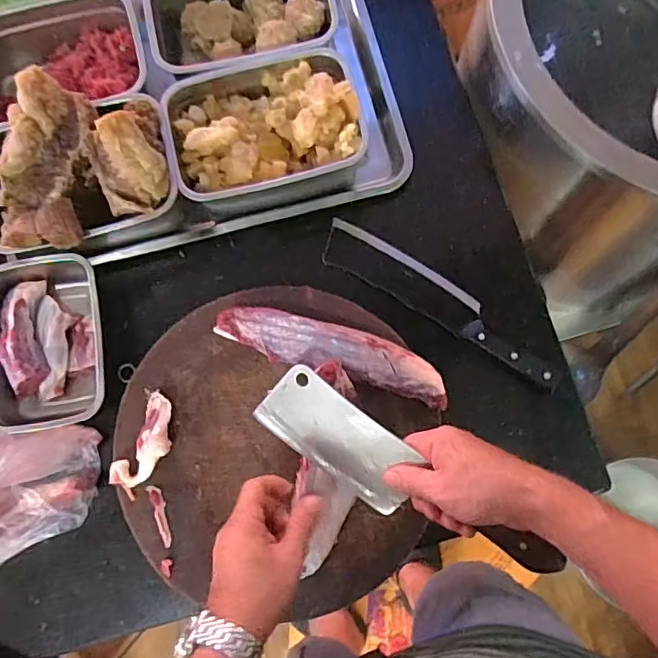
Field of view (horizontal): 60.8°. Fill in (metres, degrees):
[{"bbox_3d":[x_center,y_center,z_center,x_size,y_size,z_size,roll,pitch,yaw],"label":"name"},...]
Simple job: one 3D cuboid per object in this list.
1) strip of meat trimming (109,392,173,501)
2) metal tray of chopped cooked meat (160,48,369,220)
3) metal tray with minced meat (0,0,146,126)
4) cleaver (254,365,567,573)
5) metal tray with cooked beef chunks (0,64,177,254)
[{"bbox_3d":[-0.185,0.118,0.567,0.045,0.026,0.100,26,80,6],"label":"strip of meat trimming"},{"bbox_3d":[-0.070,-0.218,0.619,0.199,0.075,0.147,-14,78,-2],"label":"metal tray of chopped cooked meat"},{"bbox_3d":[-0.312,-0.295,0.643,0.210,0.075,0.138,-7,78,0],"label":"metal tray with minced meat"},{"bbox_3d":[0.066,0.122,0.506,0.290,0.021,0.095,22,110,21],"label":"cleaver"},{"bbox_3d":[-0.268,-0.162,0.575,0.204,0.103,0.165,-13,78,-2],"label":"metal tray with cooked beef chunks"}]

